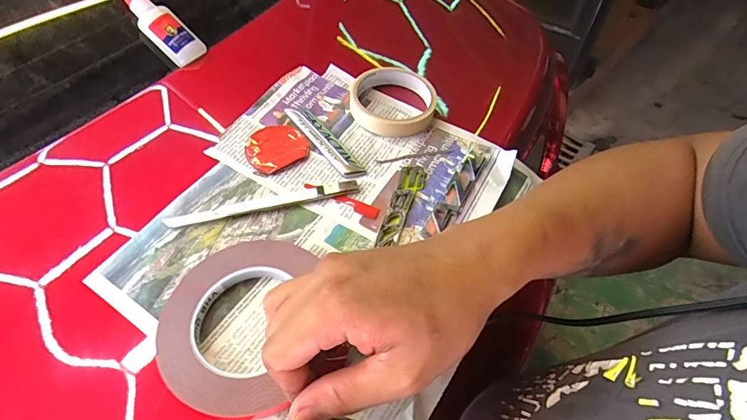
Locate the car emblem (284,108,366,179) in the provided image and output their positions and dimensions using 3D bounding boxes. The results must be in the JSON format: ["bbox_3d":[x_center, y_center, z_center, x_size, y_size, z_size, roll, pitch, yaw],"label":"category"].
[{"bbox_3d":[-0.049,-0.068,0.403,0.020,0.005,0.109,-33,59,-21],"label":"car emblem"}]

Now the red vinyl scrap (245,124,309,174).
[{"bbox_3d":[-0.094,-0.061,0.396,0.055,0.005,0.051,-1,58,1],"label":"red vinyl scrap"}]

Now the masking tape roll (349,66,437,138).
[{"bbox_3d":[0.020,-0.114,0.426,0.087,0.019,0.084,-1,58,1],"label":"masking tape roll"}]

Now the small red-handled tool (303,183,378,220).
[{"bbox_3d":[-0.029,-0.012,0.368,0.073,0.006,0.012,23,57,17],"label":"small red-handled tool"}]

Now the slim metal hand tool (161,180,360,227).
[{"bbox_3d":[-0.094,-0.007,0.363,0.164,0.010,0.016,-12,54,-7],"label":"slim metal hand tool"}]

